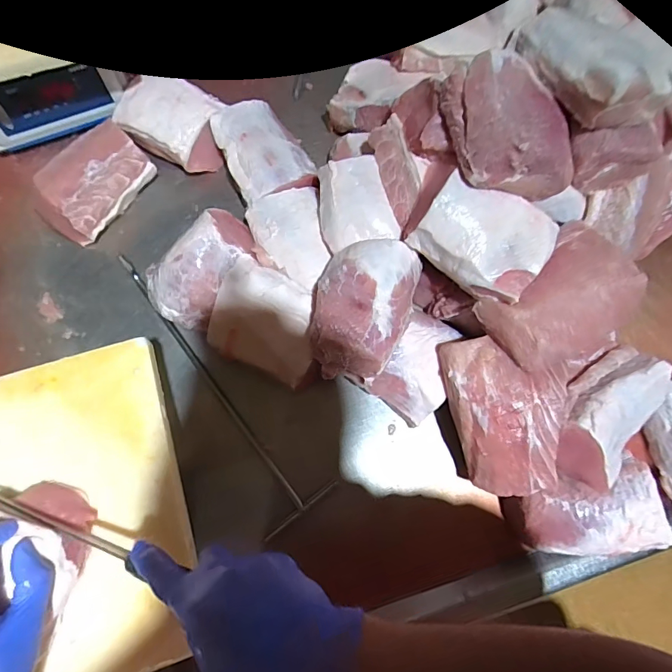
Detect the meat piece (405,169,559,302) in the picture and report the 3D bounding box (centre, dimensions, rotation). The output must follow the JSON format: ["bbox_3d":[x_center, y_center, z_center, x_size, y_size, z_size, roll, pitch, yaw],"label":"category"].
[{"bbox_3d":[0.179,-0.119,0.514,0.142,0.061,0.116,41,76,10],"label":"meat piece"}]

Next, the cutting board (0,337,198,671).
[{"bbox_3d":[-0.331,0.194,0.411,0.367,0.036,0.300,-16,74,-7],"label":"cutting board"}]

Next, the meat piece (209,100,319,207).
[{"bbox_3d":[-0.108,-0.275,0.659,0.119,0.057,0.154,-22,75,-8],"label":"meat piece"}]

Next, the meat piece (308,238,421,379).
[{"bbox_3d":[0.034,-0.038,0.535,0.116,0.073,0.167,16,73,3],"label":"meat piece"}]

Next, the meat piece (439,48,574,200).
[{"bbox_3d":[0.195,-0.237,0.497,0.127,0.072,0.146,-7,73,-4],"label":"meat piece"}]

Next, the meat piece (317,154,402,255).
[{"bbox_3d":[0.023,-0.177,0.573,0.091,0.040,0.123,-13,74,-6],"label":"meat piece"}]

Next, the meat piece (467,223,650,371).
[{"bbox_3d":[0.270,-0.041,0.513,0.186,0.074,0.126,-36,77,-12],"label":"meat piece"}]

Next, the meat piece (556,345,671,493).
[{"bbox_3d":[0.328,0.091,0.515,0.107,0.059,0.172,40,76,10],"label":"meat piece"}]

